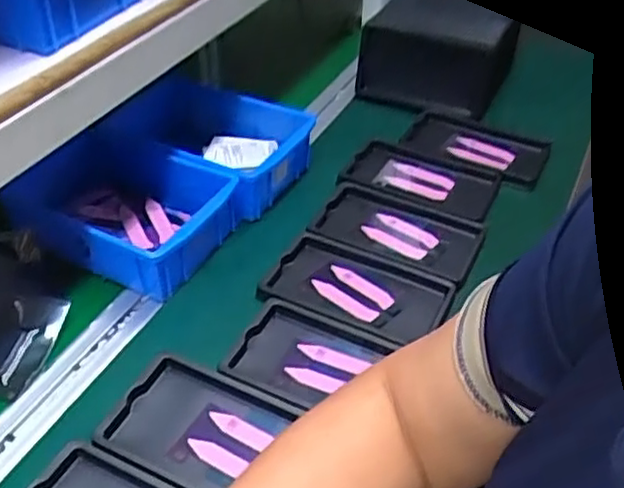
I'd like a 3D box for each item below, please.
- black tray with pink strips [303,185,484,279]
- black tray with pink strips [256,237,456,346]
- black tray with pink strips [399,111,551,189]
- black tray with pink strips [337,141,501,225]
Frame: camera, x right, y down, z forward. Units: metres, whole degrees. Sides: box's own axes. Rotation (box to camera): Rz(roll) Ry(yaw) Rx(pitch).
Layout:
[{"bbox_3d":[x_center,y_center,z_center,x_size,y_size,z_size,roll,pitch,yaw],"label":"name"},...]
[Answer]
[{"bbox_3d":[0.089,-0.016,0.705,0.160,0.016,0.102,18,43,19],"label":"black tray with pink strips"},{"bbox_3d":[0.044,0.042,0.638,0.159,0.018,0.092,14,42,16],"label":"black tray with pink strips"},{"bbox_3d":[0.197,-0.116,0.819,0.158,0.018,0.092,24,46,25],"label":"black tray with pink strips"},{"bbox_3d":[0.124,-0.074,0.774,0.160,0.015,0.101,18,43,19],"label":"black tray with pink strips"}]

